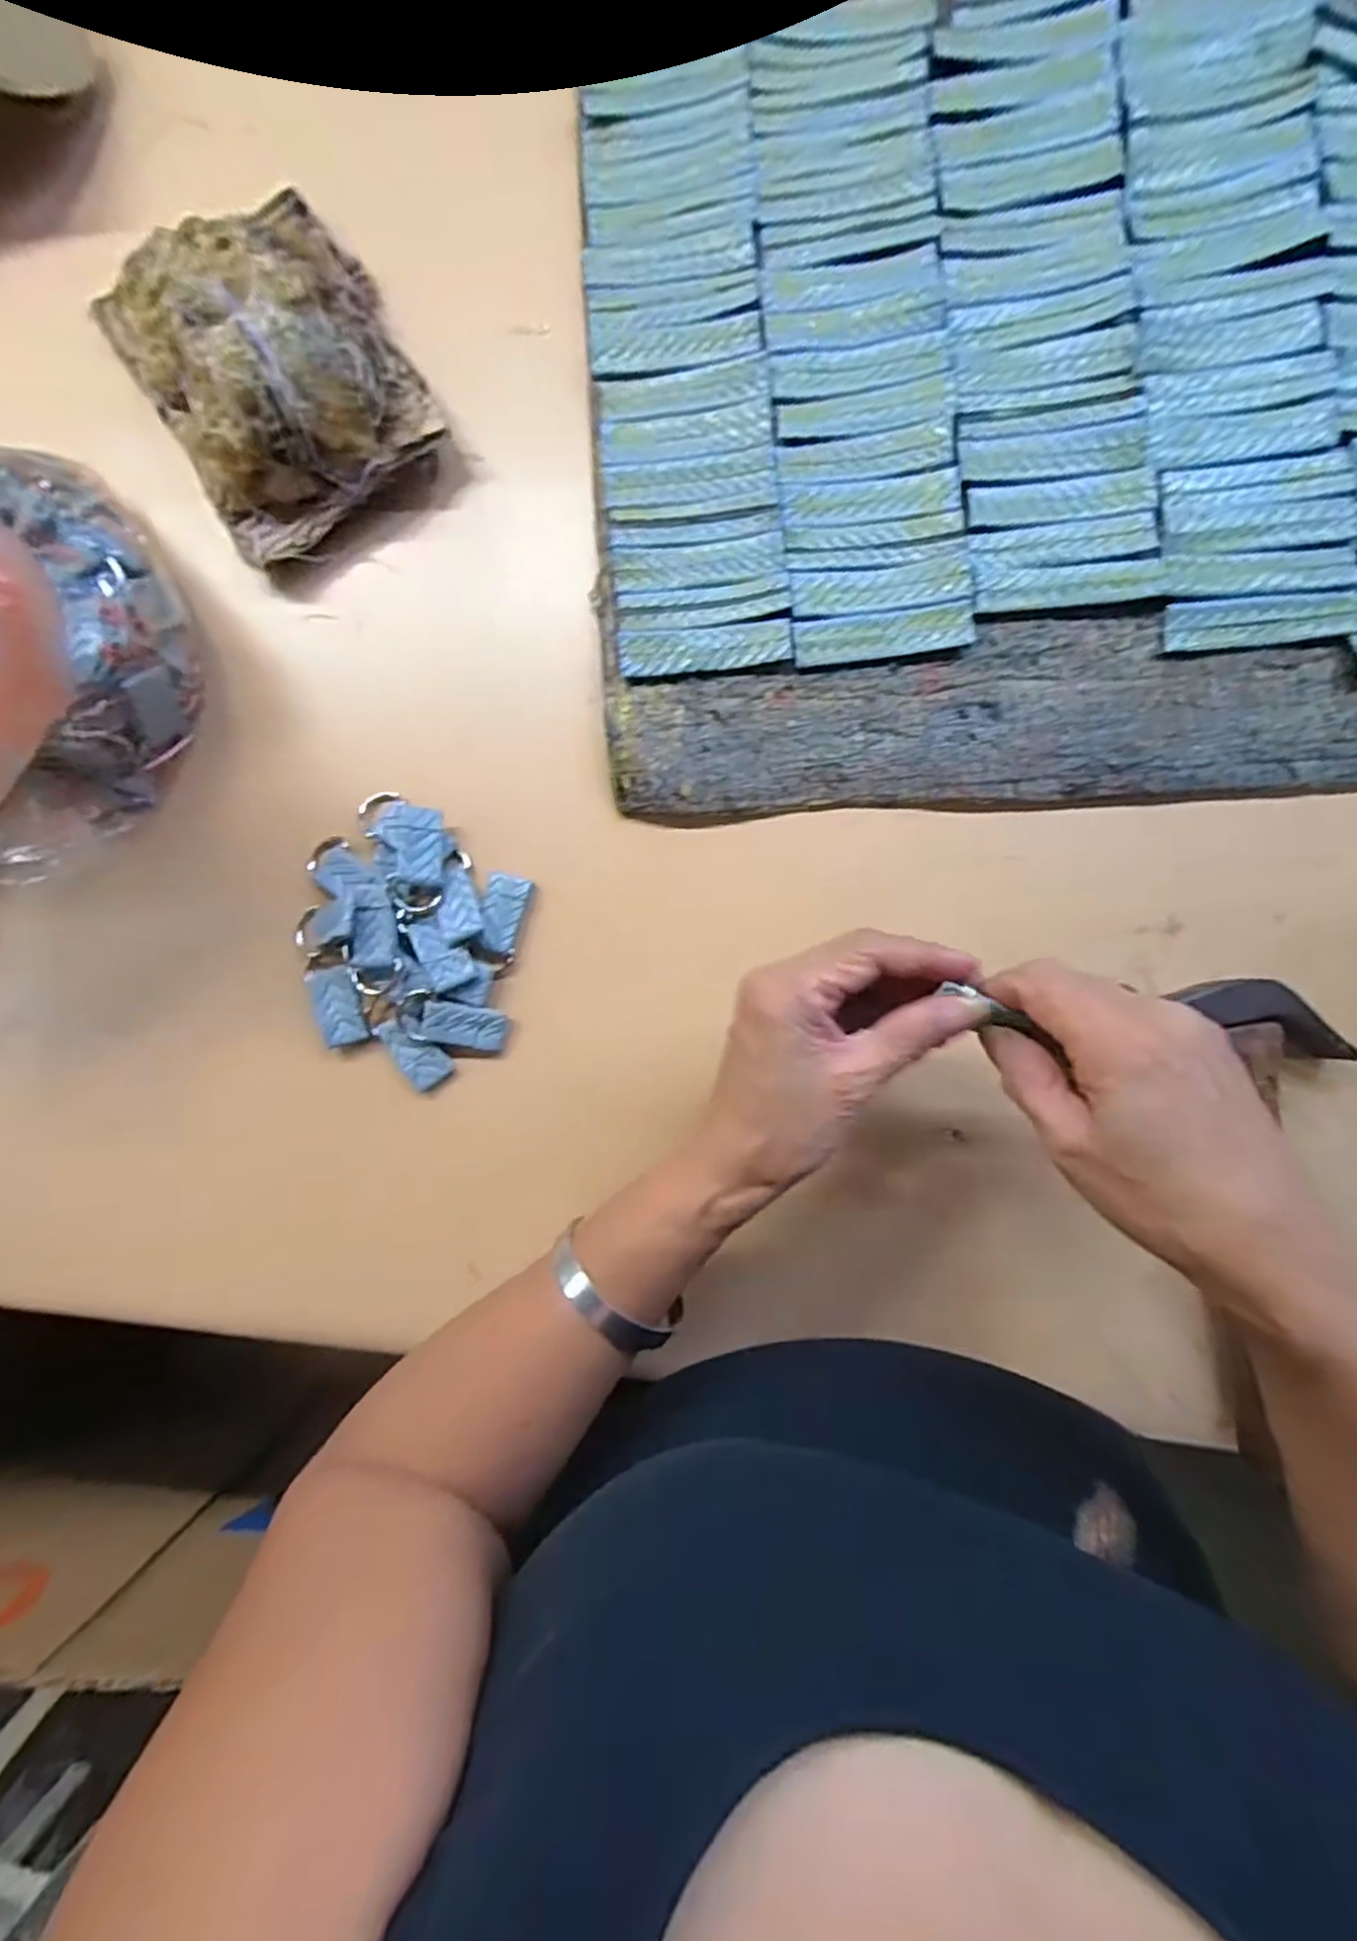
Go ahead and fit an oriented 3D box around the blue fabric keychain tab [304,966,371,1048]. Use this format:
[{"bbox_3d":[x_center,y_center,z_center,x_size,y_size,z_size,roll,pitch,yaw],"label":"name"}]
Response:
[{"bbox_3d":[-0.160,0.015,0.346,0.020,0.006,0.039,-21,84,-13],"label":"blue fabric keychain tab"}]

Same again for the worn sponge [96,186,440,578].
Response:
[{"bbox_3d":[-0.184,-0.271,0.323,0.114,0.063,0.132,-28,87,4],"label":"worn sponge"}]

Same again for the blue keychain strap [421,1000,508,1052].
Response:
[{"bbox_3d":[-0.099,0.026,0.338,0.038,0.005,0.018,10,90,-8],"label":"blue keychain strap"}]

